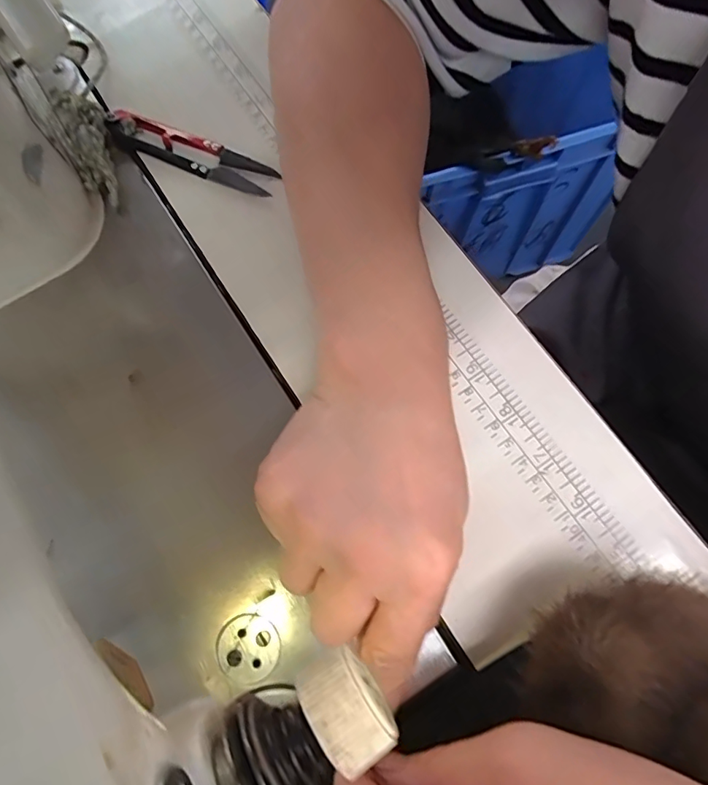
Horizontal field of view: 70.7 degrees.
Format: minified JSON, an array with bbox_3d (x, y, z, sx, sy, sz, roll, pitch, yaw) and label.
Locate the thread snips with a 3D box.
[{"bbox_3d":[-0.096,-0.139,0.294,0.113,0.016,0.026,26,77,9],"label":"thread snips"}]

